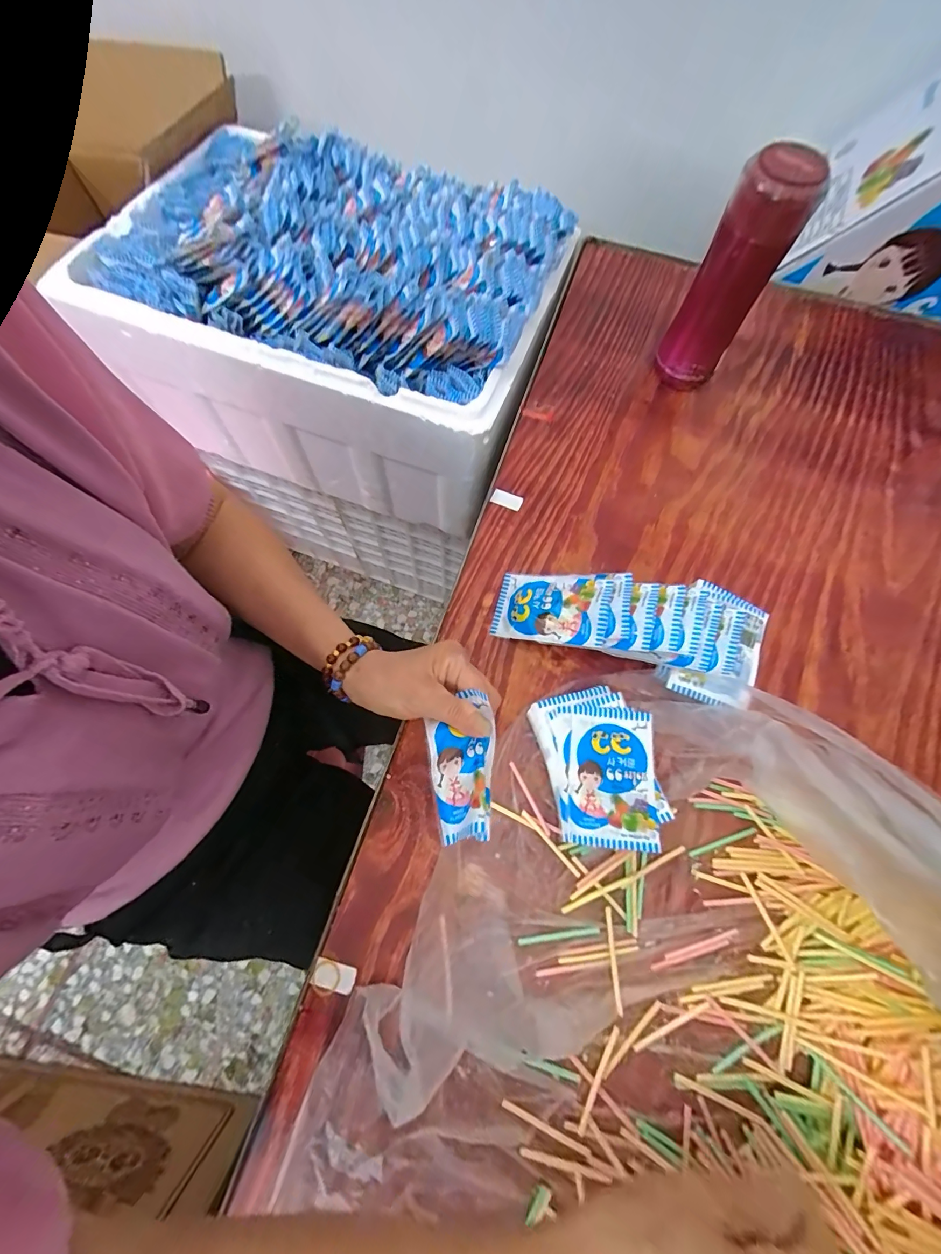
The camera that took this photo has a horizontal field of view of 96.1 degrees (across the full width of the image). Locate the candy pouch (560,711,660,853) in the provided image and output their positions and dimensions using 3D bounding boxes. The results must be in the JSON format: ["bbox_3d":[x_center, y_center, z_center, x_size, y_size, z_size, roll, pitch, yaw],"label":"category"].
[{"bbox_3d":[0.110,0.120,0.340,0.072,0.006,0.104,5,67,2],"label":"candy pouch"}]

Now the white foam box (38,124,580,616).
[{"bbox_3d":[-0.179,-0.431,0.611,0.561,0.225,0.382,20,71,6],"label":"white foam box"}]

